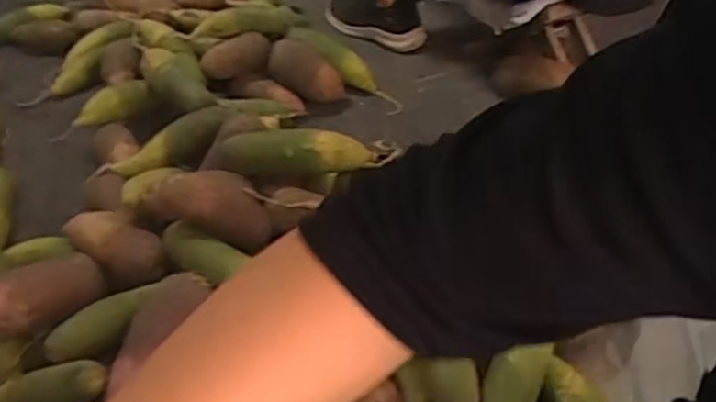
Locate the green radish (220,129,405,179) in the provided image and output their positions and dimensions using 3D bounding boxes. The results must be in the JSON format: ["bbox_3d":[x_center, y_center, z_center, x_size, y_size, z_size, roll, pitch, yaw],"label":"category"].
[{"bbox_3d":[-0.080,-0.064,0.892,0.210,0.069,0.050,7,43,8],"label":"green radish"}]

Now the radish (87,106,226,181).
[{"bbox_3d":[-0.297,-0.082,1.035,0.220,0.071,0.053,-29,49,-12],"label":"radish"}]

